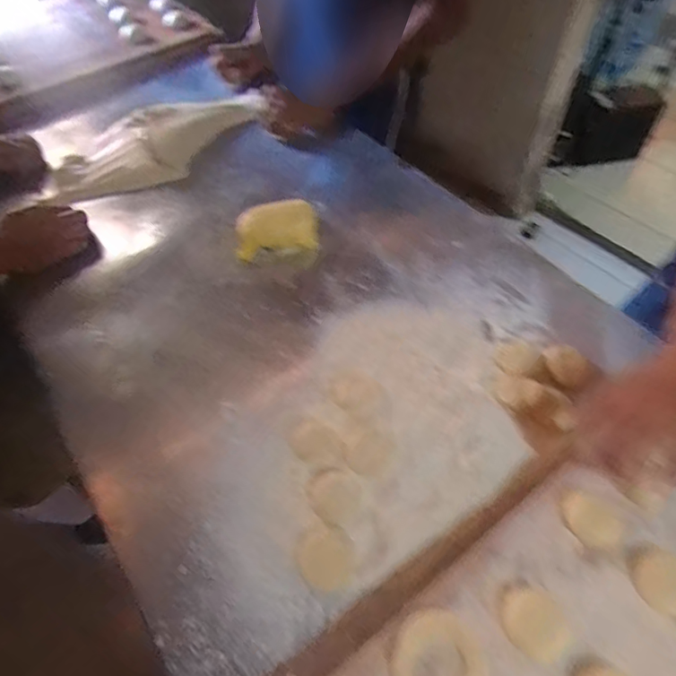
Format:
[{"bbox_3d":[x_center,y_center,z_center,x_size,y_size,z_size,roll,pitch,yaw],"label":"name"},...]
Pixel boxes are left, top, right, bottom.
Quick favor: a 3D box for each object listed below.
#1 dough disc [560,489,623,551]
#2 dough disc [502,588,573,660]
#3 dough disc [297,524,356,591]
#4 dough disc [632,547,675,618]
[{"bbox_3d":[0.224,0.161,0.445,0.051,0.008,0.041,34,59,24],"label":"dough disc"},{"bbox_3d":[0.153,0.221,0.391,0.047,0.006,0.049,0,52,0],"label":"dough disc"},{"bbox_3d":[-0.011,0.206,0.475,0.052,0.006,0.054,0,52,0],"label":"dough disc"},{"bbox_3d":[0.270,0.201,0.412,0.052,0.013,0.048,0,52,0],"label":"dough disc"}]

